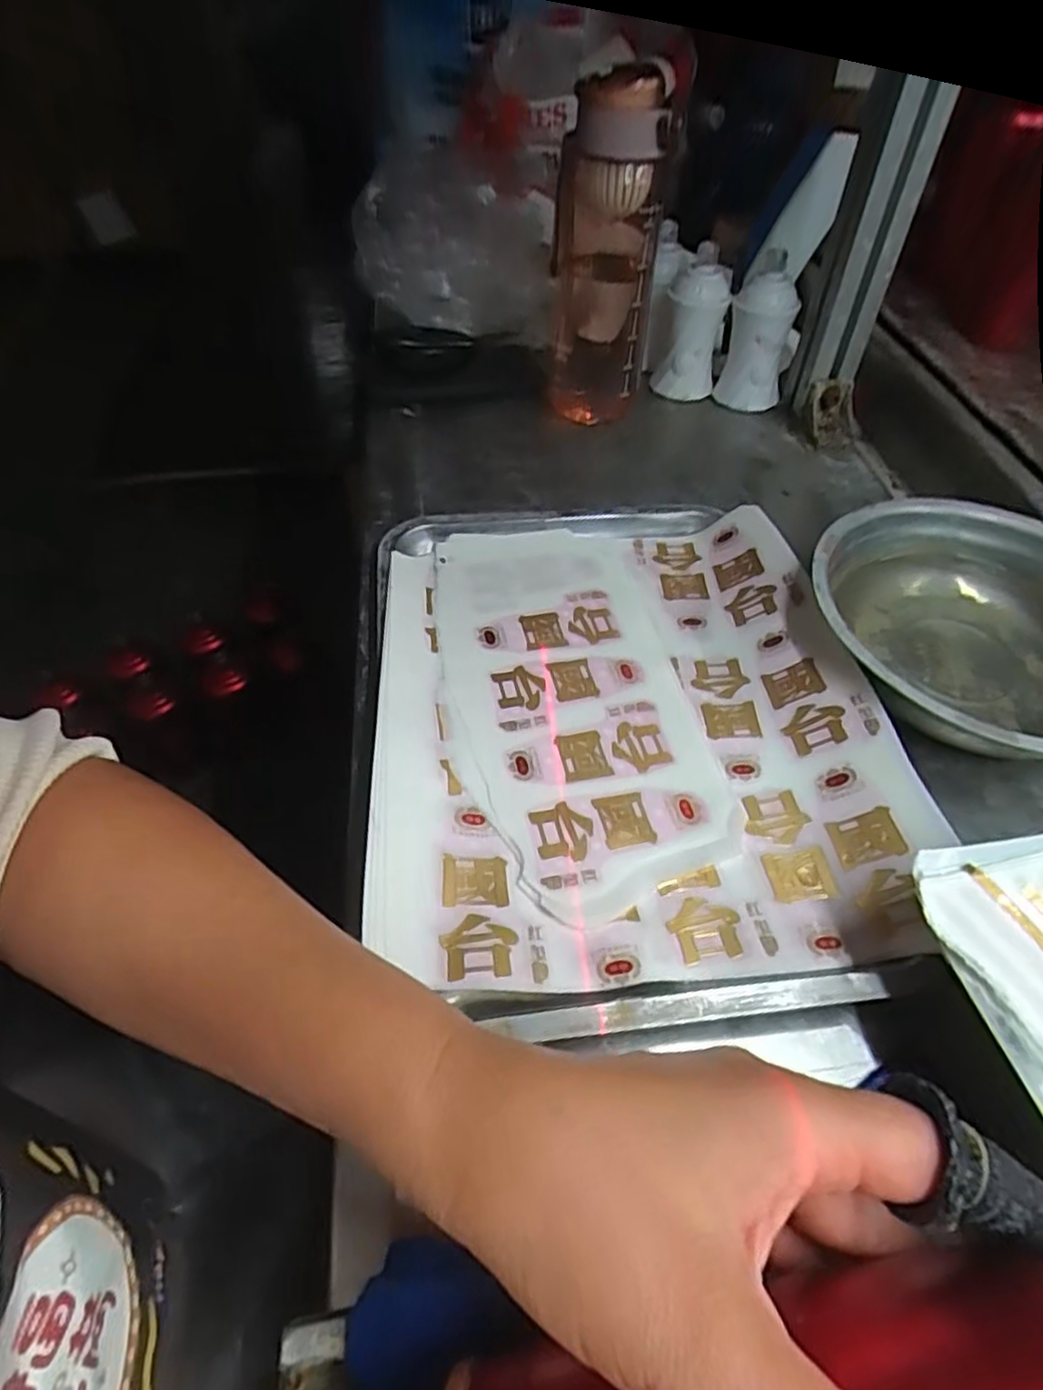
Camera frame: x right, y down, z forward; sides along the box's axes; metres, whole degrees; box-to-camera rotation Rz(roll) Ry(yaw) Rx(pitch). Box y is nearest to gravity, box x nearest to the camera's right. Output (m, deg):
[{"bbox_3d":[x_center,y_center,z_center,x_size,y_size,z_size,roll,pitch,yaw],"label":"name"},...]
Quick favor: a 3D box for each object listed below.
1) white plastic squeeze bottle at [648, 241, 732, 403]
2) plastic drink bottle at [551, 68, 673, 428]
[{"bbox_3d":[0.152,-0.323,0.621,0.055,0.108,0.046,19,51,13],"label":"white plastic squeeze bottle"},{"bbox_3d":[0.061,-0.333,0.547,0.083,0.229,0.069,8,50,3],"label":"plastic drink bottle"}]

